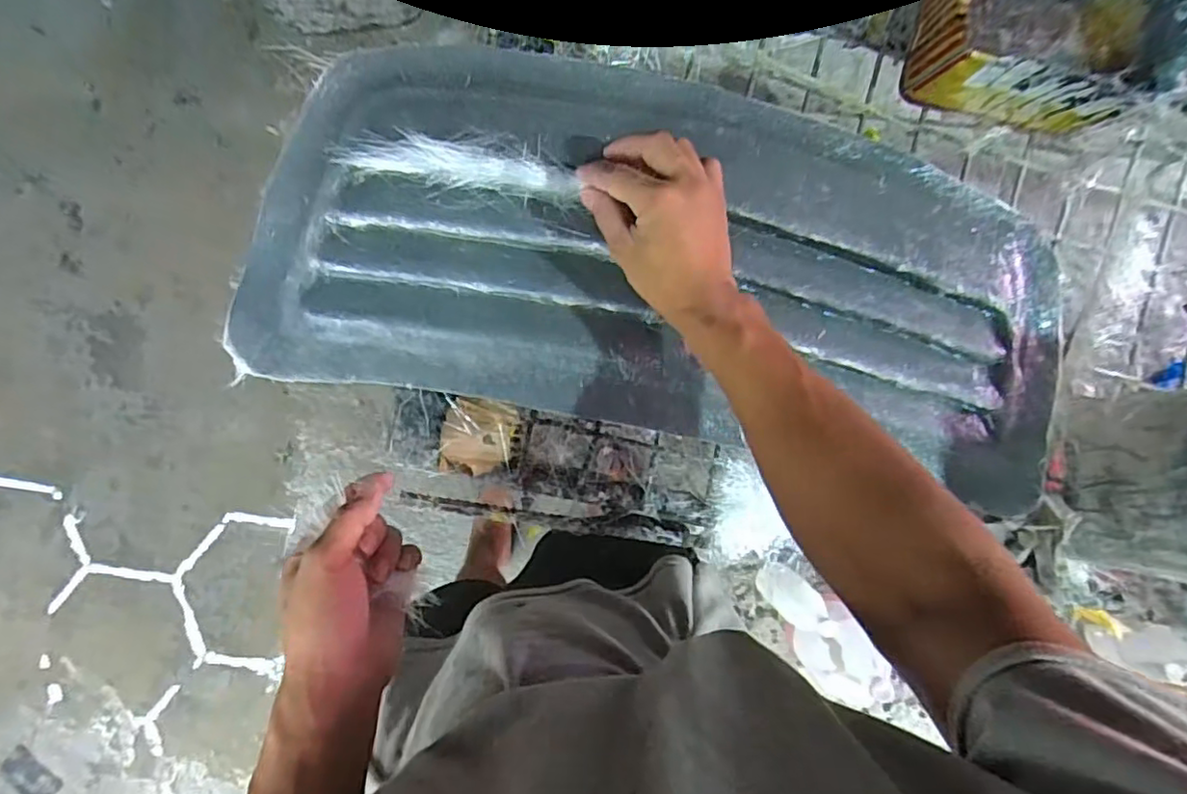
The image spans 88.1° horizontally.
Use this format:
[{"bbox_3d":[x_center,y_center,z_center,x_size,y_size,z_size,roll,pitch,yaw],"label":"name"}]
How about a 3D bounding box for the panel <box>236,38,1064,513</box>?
[{"bbox_3d":[0.075,-0.107,0.486,0.644,0.037,0.280,8,89,-6],"label":"panel"}]

